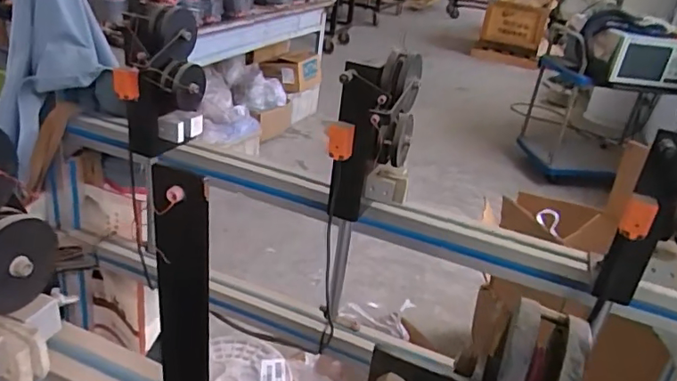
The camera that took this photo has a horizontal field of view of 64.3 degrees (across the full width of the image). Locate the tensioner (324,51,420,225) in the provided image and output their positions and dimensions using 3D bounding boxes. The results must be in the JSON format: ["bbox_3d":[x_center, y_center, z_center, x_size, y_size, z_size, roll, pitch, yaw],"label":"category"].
[{"bbox_3d":[0.034,-0.042,0.543,0.066,0.176,0.091,24,32,28],"label":"tensioner"}]

